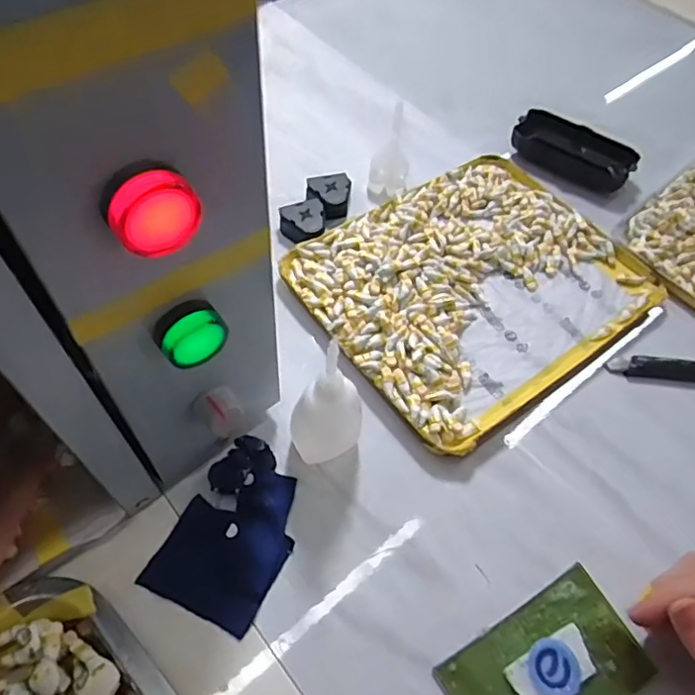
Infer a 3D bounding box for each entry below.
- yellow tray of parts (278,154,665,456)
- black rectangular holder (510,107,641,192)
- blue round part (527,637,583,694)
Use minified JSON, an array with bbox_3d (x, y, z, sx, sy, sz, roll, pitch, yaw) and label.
[{"bbox_3d":[0.097,-0.051,0.438,0.240,0.022,0.199,-32,65,-21],"label":"yellow tray of parts"},{"bbox_3d":[0.214,-0.187,0.528,0.109,0.025,0.055,34,62,17],"label":"black rectangular holder"},{"bbox_3d":[0.108,0.167,0.293,0.027,0.010,0.027,2,58,-3],"label":"blue round part"}]

